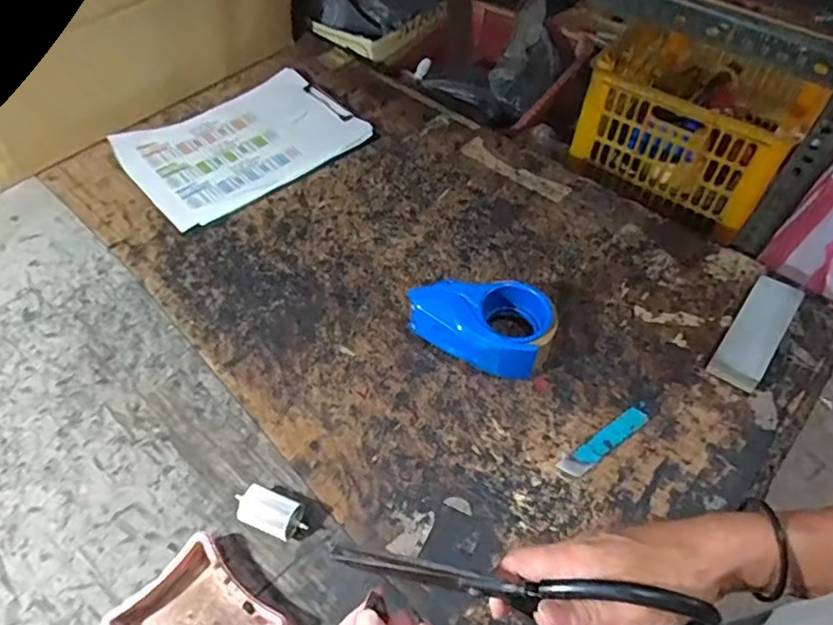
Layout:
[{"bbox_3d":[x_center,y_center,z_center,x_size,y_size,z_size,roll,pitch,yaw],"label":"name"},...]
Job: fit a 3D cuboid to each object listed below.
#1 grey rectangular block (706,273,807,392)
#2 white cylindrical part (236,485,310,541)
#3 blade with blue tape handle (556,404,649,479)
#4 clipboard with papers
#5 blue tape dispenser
[{"bbox_3d":[0.386,0.020,0.683,0.052,0.037,0.148,31,59,21],"label":"grey rectangular block"},{"bbox_3d":[-0.136,0.189,0.566,0.070,0.030,0.034,19,55,13],"label":"white cylindrical part"},{"bbox_3d":[0.199,0.131,0.625,0.121,0.004,0.024,-30,59,-21],"label":"blade with blue tape handle"},{"bbox_3d":[-0.261,-0.259,0.918,0.227,0.031,0.327,38,62,25],"label":"clipboard with papers"},{"bbox_3d":[0.076,0.008,0.685,0.152,0.063,0.091,25,57,18],"label":"blue tape dispenser"}]

